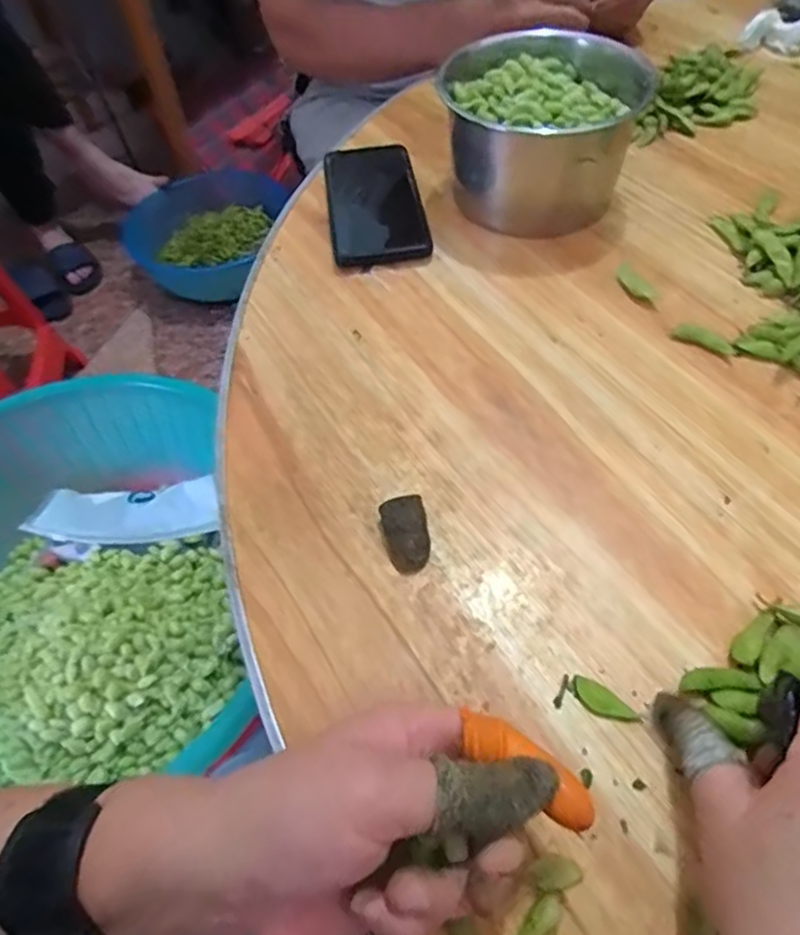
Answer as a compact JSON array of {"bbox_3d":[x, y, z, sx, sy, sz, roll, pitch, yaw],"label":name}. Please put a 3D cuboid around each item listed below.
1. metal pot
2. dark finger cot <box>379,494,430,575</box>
[{"bbox_3d":[0.115,-0.273,0.502,0.146,0.094,0.133,23,59,18],"label":"metal pot"},{"bbox_3d":[0.003,0.036,0.339,0.024,0.020,0.036,-8,55,-3],"label":"dark finger cot"}]

